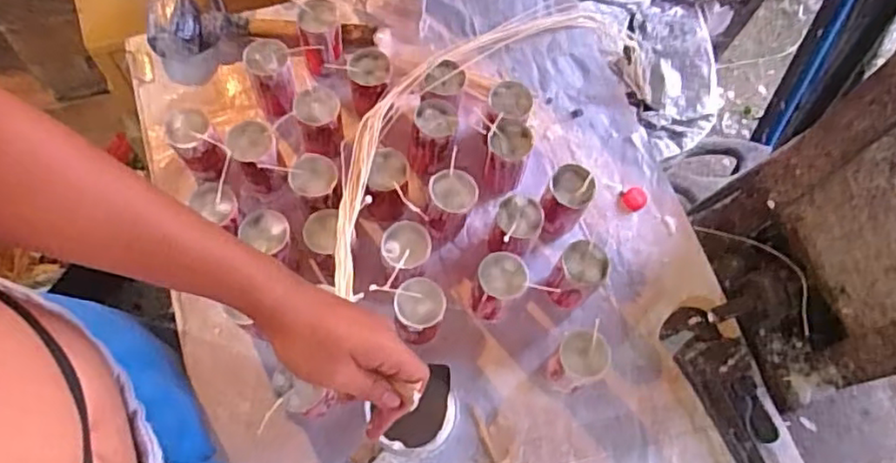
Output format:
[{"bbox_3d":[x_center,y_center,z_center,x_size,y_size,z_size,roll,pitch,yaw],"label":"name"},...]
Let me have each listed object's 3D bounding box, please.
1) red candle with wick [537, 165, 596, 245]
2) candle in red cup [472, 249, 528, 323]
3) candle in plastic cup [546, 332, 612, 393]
[{"bbox_3d":[0.131,-0.030,0.742,0.052,0.101,0.052,4,59,-7],"label":"red candle with wick"},{"bbox_3d":[0.053,0.064,0.701,0.053,0.088,0.059,16,69,3],"label":"candle in red cup"},{"bbox_3d":[0.134,0.139,0.677,0.051,0.093,0.059,41,72,12],"label":"candle in plastic cup"}]

